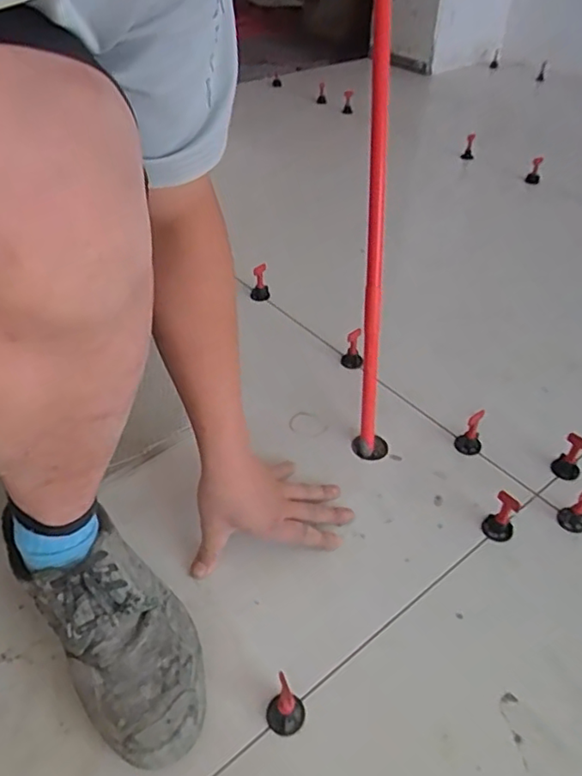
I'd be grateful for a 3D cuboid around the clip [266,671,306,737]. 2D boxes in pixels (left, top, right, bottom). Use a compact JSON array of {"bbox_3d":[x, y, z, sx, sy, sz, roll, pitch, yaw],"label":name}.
[{"bbox_3d":[-0.005,0.248,0.462,0.030,0.052,0.028,0,42,0],"label":"clip"}]

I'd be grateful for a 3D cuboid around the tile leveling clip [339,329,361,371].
[{"bbox_3d":[0.081,-0.050,0.793,0.027,0.062,0.027,4,42,4],"label":"tile leveling clip"}]

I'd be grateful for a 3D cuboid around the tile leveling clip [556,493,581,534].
[{"bbox_3d":[0.294,0.123,0.606,0.029,0.060,0.025,30,50,29],"label":"tile leveling clip"}]

